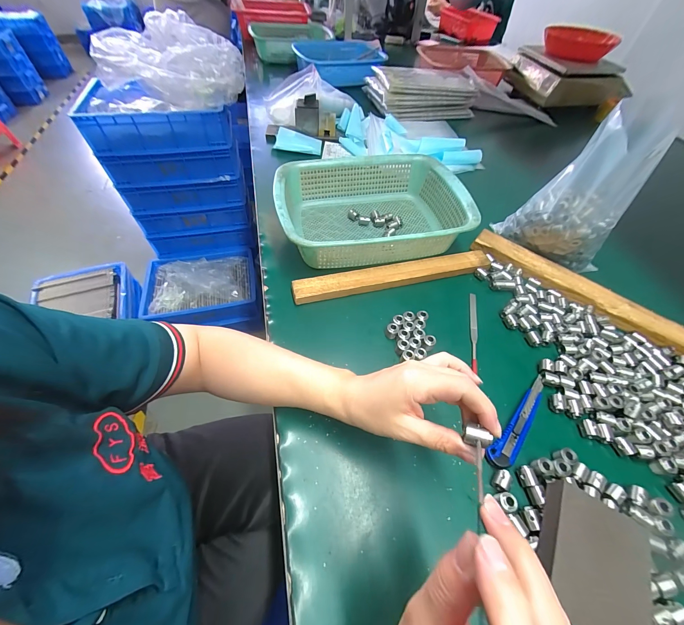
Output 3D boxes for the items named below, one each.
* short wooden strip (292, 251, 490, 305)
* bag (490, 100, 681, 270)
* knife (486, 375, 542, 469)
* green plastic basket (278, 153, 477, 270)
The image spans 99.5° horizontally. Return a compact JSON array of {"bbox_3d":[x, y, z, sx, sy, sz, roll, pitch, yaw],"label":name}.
[{"bbox_3d":[0.082,-0.059,0.439,0.311,0.014,0.035,-11,56,-10],"label":"short wooden strip"},{"bbox_3d":[0.333,-0.159,0.411,0.159,0.202,0.060,35,60,20],"label":"bag"},{"bbox_3d":[0.200,0.120,0.320,0.128,0.006,0.024,-36,64,-24],"label":"knife"},{"bbox_3d":[0.045,-0.167,0.480,0.286,0.074,0.219,-9,56,-9],"label":"green plastic basket"}]

